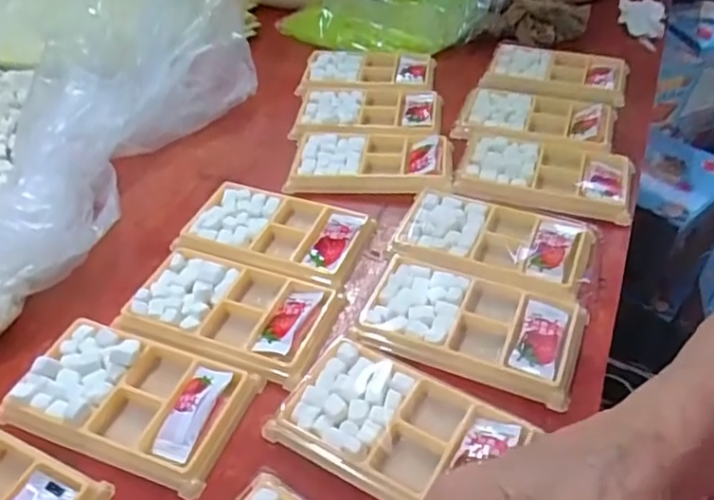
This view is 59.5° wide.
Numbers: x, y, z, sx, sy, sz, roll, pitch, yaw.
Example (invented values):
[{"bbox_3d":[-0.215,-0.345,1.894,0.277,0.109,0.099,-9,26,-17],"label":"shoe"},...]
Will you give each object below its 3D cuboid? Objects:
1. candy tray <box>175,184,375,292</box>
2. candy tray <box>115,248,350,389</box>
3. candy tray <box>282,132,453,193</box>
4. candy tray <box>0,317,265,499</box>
[{"bbox_3d":[-0.060,-0.011,0.470,0.131,0.018,0.076,12,46,14],"label":"candy tray"},{"bbox_3d":[-0.083,0.039,0.414,0.132,0.016,0.076,13,46,15],"label":"candy tray"},{"bbox_3d":[0.013,-0.078,0.533,0.133,0.015,0.077,3,44,5],"label":"candy tray"},{"bbox_3d":[-0.132,0.086,0.368,0.130,0.019,0.075,14,46,16],"label":"candy tray"}]

